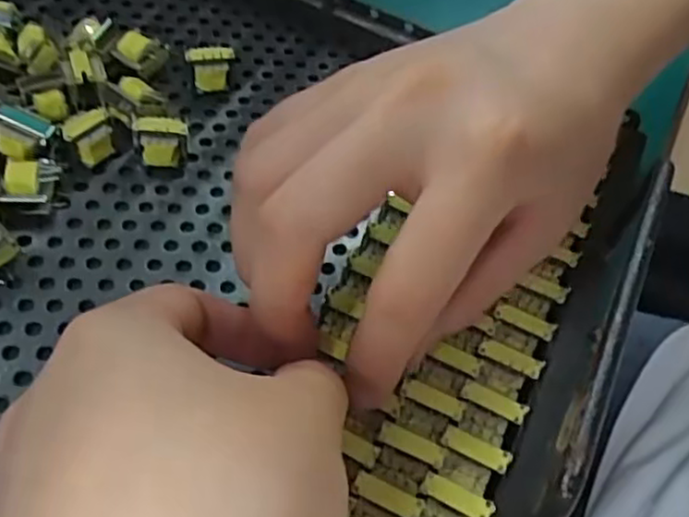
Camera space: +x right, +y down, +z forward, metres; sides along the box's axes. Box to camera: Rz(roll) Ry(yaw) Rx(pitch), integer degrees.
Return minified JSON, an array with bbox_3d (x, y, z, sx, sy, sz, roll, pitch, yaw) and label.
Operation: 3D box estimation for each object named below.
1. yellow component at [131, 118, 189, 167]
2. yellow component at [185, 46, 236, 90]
[{"bbox_3d":[-0.068,-0.042,0.269,0.018,0.018,0.013,-6,55,-15],"label":"yellow component"},{"bbox_3d":[-0.055,-0.077,0.295,0.019,0.020,0.009,0,54,-11],"label":"yellow component"}]

